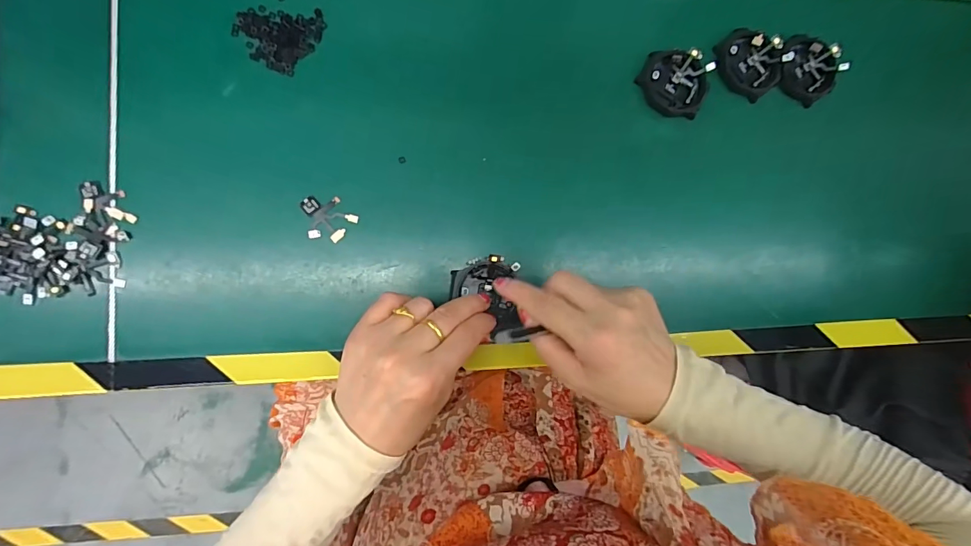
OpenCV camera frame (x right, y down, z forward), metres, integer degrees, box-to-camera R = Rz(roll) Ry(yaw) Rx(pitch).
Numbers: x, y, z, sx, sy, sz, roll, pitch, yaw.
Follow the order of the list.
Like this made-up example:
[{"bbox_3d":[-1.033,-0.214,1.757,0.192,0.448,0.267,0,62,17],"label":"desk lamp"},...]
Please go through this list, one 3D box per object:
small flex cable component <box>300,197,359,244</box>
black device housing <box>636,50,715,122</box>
[{"bbox_3d":[-0.109,-0.038,0.287,0.035,0.004,0.031,42,82,-5],"label":"small flex cable component"},{"bbox_3d":[0.147,-0.146,0.325,0.053,0.012,0.048,-2,87,-9],"label":"black device housing"}]

